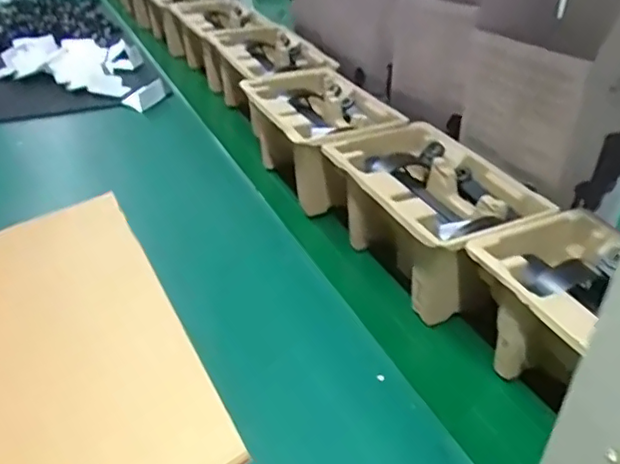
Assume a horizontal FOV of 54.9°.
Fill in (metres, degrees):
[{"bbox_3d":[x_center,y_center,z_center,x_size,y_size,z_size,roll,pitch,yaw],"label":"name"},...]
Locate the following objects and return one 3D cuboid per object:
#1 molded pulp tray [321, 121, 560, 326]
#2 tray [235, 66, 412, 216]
[{"bbox_3d":[0.124,-0.021,0.649,0.149,0.101,0.230,-17,37,-25],"label":"molded pulp tray"},{"bbox_3d":[0.013,-0.130,0.804,0.160,0.103,0.227,-13,36,-19],"label":"tray"}]

